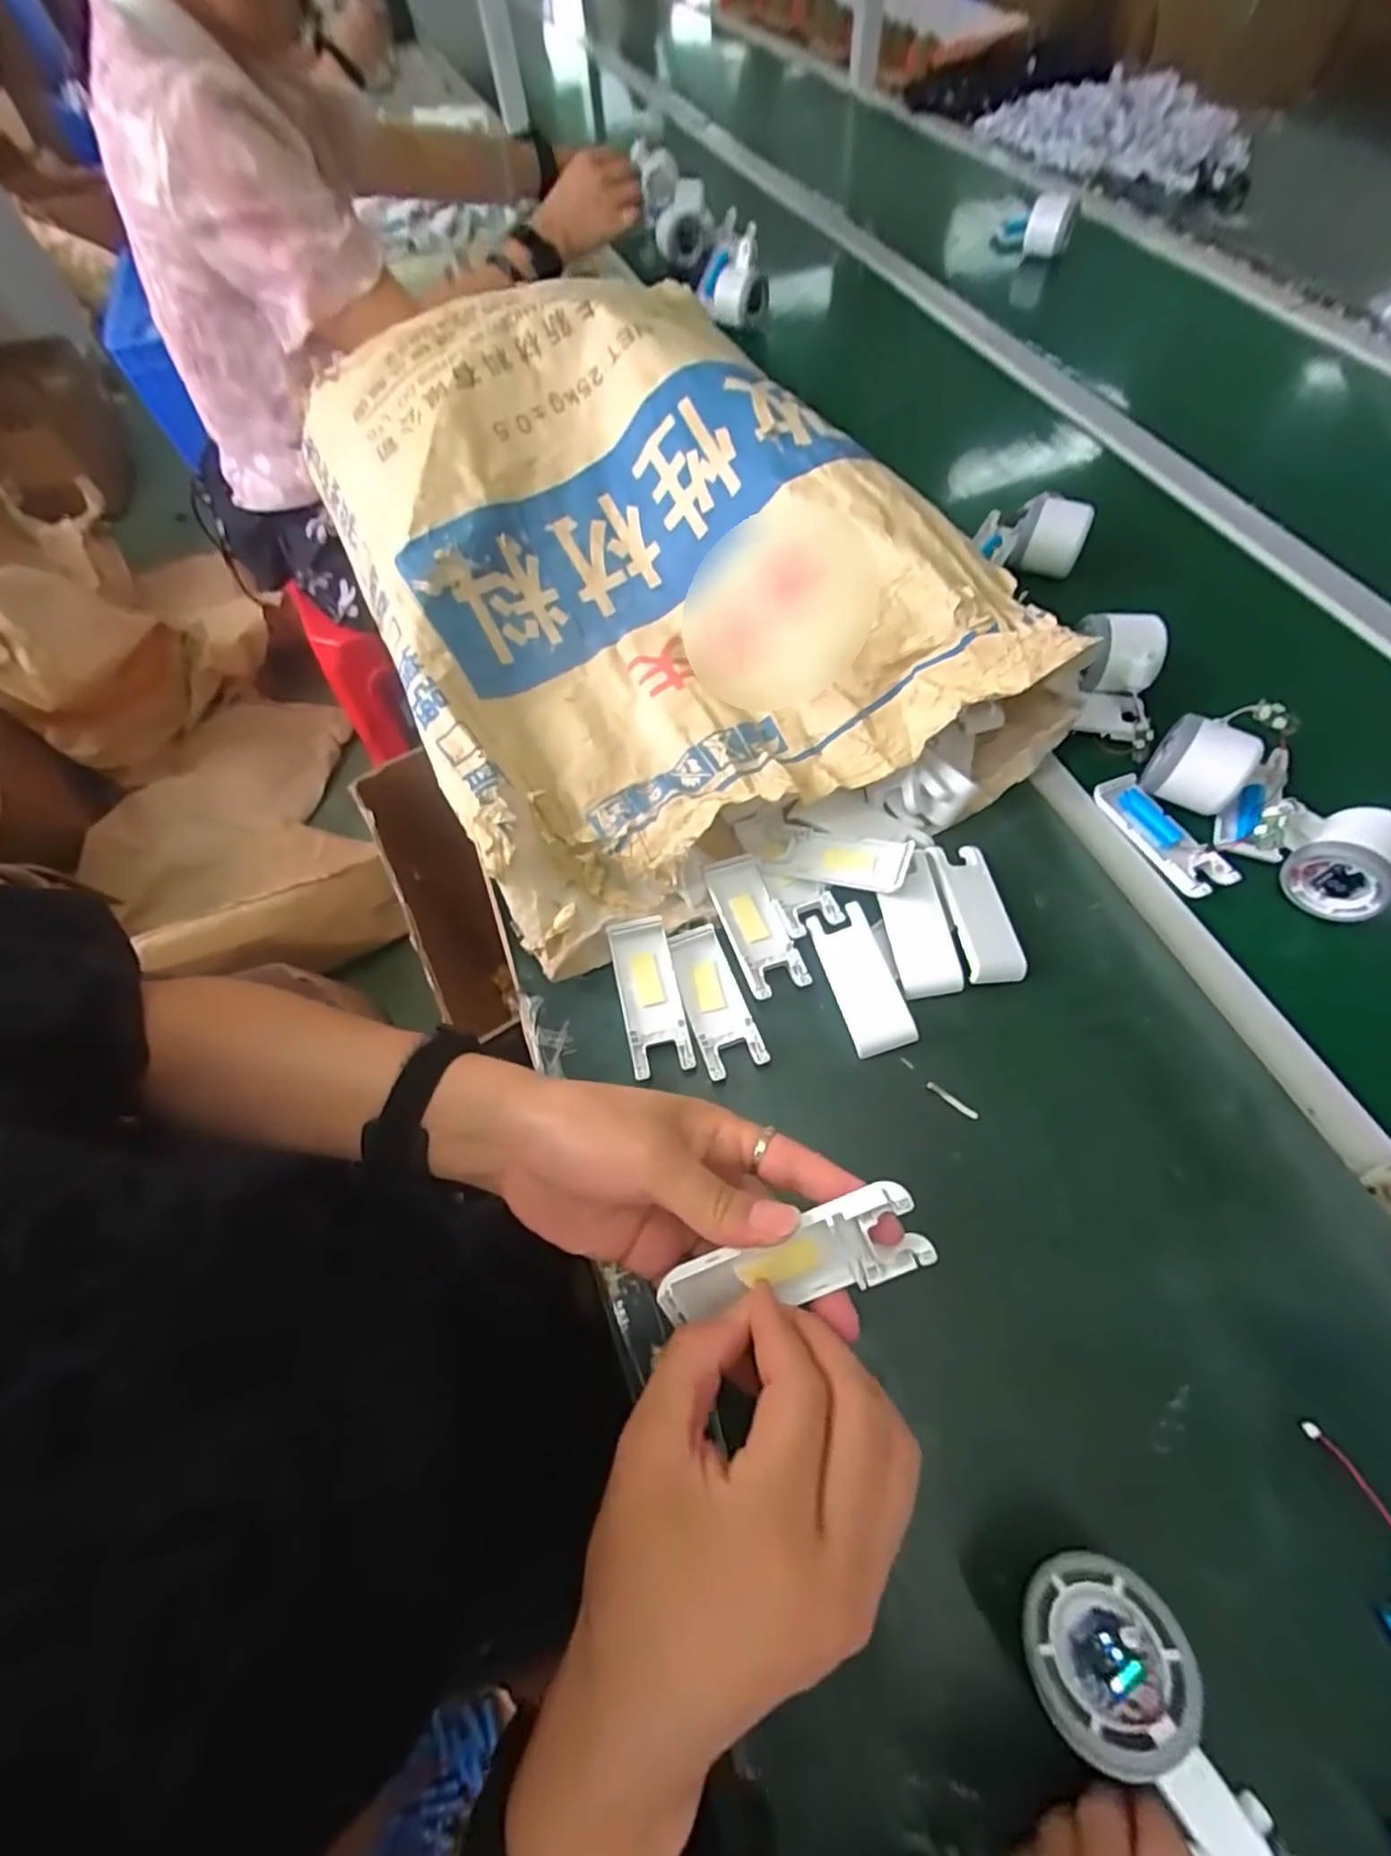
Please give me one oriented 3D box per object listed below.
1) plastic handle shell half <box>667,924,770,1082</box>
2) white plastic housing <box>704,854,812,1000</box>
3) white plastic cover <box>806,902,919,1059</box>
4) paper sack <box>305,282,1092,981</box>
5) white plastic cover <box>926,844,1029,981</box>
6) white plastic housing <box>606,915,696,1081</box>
[{"bbox_3d":[0.012,0.046,0.445,0.037,0.011,0.100,-18,62,-5],"label":"plastic handle shell half"},{"bbox_3d":[0.040,-0.003,0.463,0.041,0.012,0.103,-21,62,-6],"label":"white plastic housing"},{"bbox_3d":[0.106,0.032,0.442,0.038,0.012,0.098,-16,62,-4],"label":"white plastic cover"},{"bbox_3d":[-0.064,-0.306,0.543,0.405,0.121,0.630,-28,63,-10],"label":"paper sack"},{"bbox_3d":[0.186,-0.012,0.450,0.039,0.010,0.100,-9,62,0],"label":"white plastic cover"},{"bbox_3d":[-0.030,0.042,0.439,0.039,0.012,0.101,-14,62,-3],"label":"white plastic housing"}]

